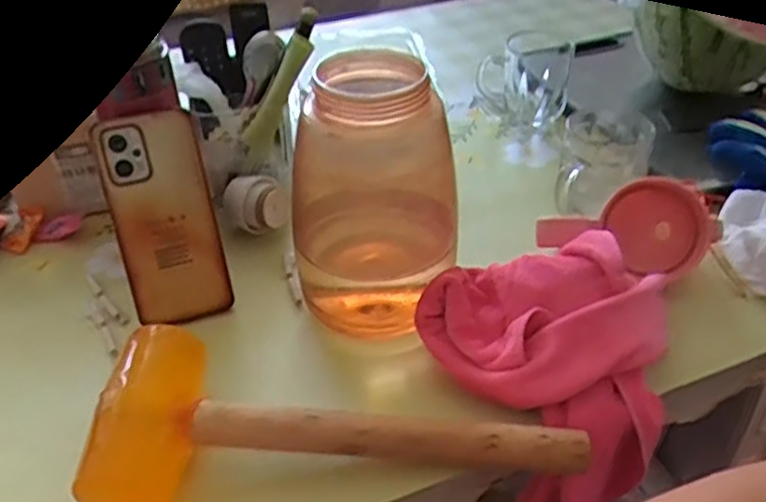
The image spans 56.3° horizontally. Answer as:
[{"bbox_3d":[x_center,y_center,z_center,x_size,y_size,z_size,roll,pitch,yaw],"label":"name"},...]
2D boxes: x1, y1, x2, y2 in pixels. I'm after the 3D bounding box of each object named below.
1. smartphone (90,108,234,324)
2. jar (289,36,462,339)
[{"bbox_3d":[-0.171,-0.025,0.560,0.076,0.164,0.007,-14,15,-12],"label":"smartphone"},{"bbox_3d":[-0.005,-0.044,0.538,0.119,0.193,0.123,1,39,2],"label":"jar"}]

